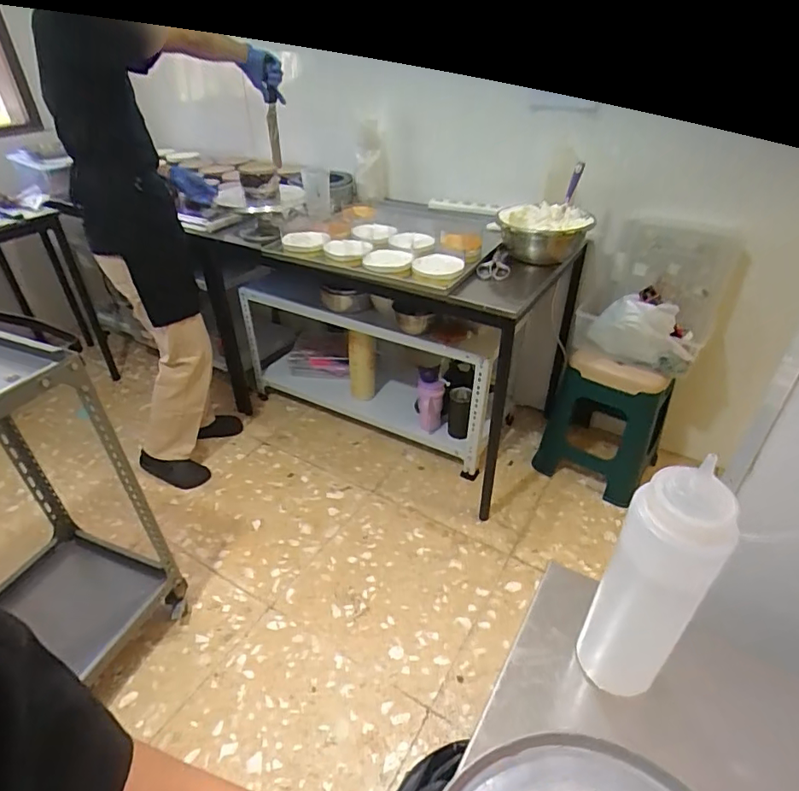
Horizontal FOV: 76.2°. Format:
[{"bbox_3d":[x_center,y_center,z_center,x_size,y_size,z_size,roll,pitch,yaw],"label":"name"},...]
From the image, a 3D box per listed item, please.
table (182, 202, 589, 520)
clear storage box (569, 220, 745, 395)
[{"bbox_3d":[-0.093,-0.265,1.851,1.285,0.799,0.667,16,39,21],"label":"table"},{"bbox_3d":[0.733,-0.259,1.492,0.384,0.416,0.293,15,39,20],"label":"clear storage box"}]

